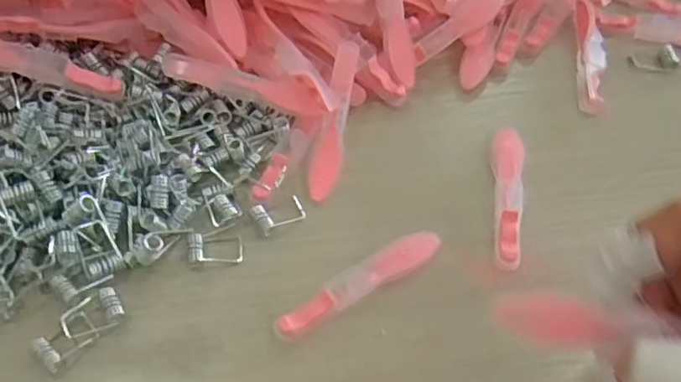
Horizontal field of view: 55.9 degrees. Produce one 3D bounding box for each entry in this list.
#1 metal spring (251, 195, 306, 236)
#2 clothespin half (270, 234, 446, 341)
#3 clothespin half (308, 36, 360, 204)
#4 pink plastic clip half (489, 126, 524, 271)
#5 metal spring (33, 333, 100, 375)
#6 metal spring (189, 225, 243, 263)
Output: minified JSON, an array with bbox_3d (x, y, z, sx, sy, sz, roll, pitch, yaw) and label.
[{"bbox_3d":[-0.027,0.009,0.279,0.022,0.004,0.014,-25,60,-18],"label":"metal spring"},{"bbox_3d":[0.008,0.037,0.260,0.075,0.010,0.012,-27,60,-19],"label":"clothespin half"},{"bbox_3d":[-0.003,-0.034,0.300,0.013,0.004,0.078,10,76,3],"label":"clothespin half"},{"bbox_3d":[0.075,0.001,0.289,0.014,0.012,0.077,8,56,4],"label":"pink plastic clip half"},{"bbox_3d":[-0.104,0.057,0.243,0.015,0.004,0.020,40,63,23],"label":"metal spring"},{"bbox_3d":[-0.053,0.022,0.269,0.022,0.006,0.017,-8,56,-7],"label":"metal spring"}]

